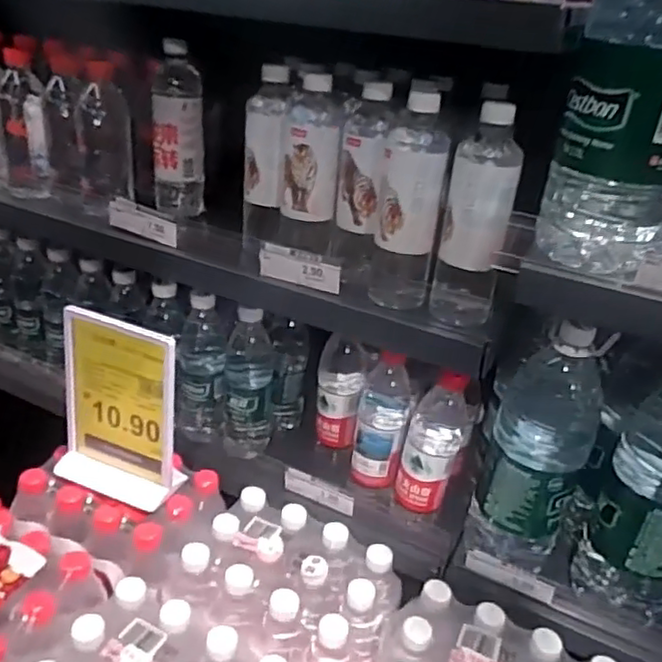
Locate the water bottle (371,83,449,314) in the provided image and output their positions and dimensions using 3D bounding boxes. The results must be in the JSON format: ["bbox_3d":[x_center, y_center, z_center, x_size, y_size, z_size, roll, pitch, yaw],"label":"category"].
[{"bbox_3d":[0.082,-0.131,0.690,0.067,0.217,0.076,7,29,3],"label":"water bottle"}]

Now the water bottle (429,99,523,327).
[{"bbox_3d":[0.146,-0.108,0.661,0.073,0.218,0.067,11,29,11],"label":"water bottle"}]

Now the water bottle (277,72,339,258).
[{"bbox_3d":[-0.026,-0.179,0.733,0.069,0.187,0.077,4,29,-2],"label":"water bottle"}]

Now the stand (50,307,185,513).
[{"bbox_3d":[-0.271,0.097,0.820,0.163,0.226,0.075,16,31,20],"label":"stand"}]

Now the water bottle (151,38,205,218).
[{"bbox_3d":[-0.207,-0.264,0.886,0.076,0.216,0.060,-1,29,-11],"label":"water bottle"}]

